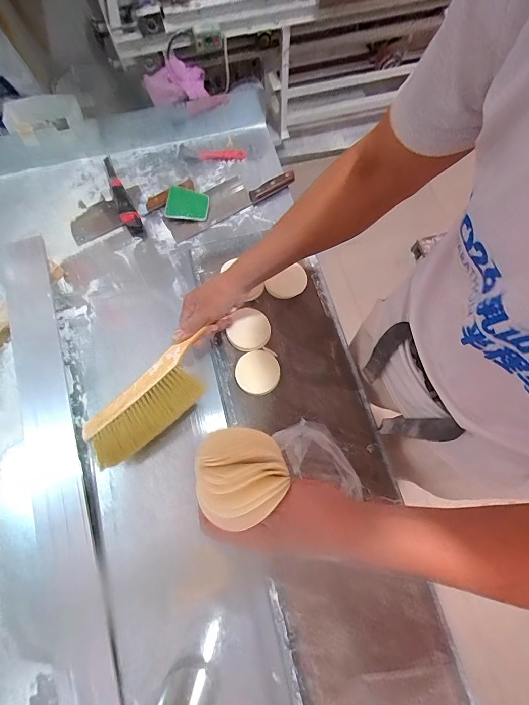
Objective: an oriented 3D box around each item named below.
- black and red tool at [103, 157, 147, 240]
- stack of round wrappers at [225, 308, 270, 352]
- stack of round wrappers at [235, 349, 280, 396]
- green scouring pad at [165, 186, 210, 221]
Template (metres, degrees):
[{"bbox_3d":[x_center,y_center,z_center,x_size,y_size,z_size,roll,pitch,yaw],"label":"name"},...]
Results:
[{"bbox_3d":[-0.338,-0.368,0.771,0.036,0.029,0.223,-26,75,-6],"label":"black and red tool"},{"bbox_3d":[-0.033,-0.048,0.667,0.085,0.018,0.085,-13,74,-3],"label":"stack of round wrappers"},{"bbox_3d":[-0.013,0.039,0.647,0.086,0.010,0.086,-21,74,-5],"label":"stack of round wrappers"},{"bbox_3d":[-0.177,-0.344,0.761,0.094,0.015,0.075,4,84,-15],"label":"green scouring pad"}]

